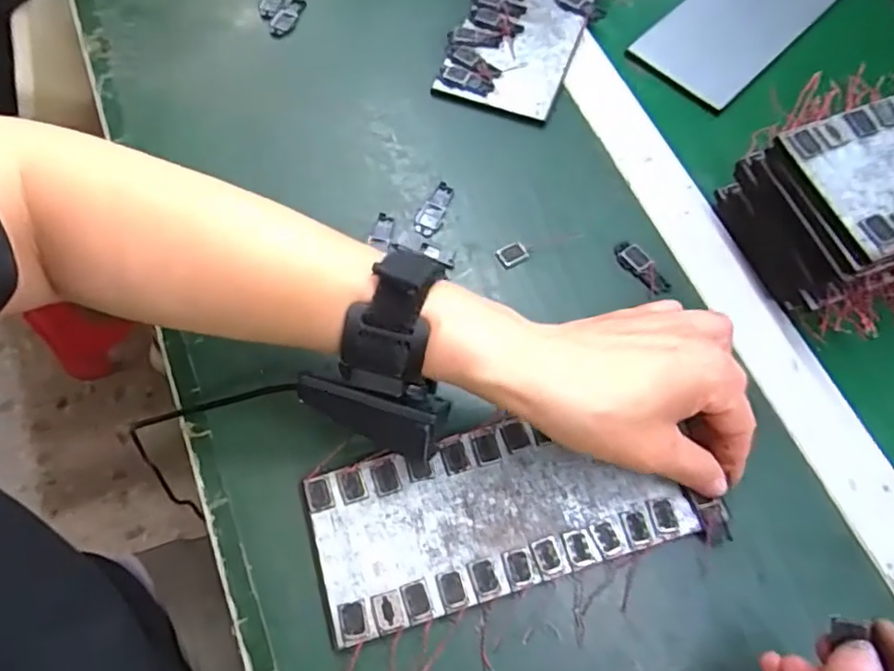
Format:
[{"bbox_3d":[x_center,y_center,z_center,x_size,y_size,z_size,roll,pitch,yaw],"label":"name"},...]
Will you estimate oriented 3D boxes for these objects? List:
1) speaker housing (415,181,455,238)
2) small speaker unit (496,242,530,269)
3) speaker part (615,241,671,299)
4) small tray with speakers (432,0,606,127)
[{"bbox_3d":[-0.008,-0.079,0.409,0.016,0.004,0.040,23,67,9],"label":"speaker housing"},{"bbox_3d":[0.040,-0.049,0.393,0.017,0.005,0.014,-27,69,-13],"label":"small speaker unit"},{"bbox_3d":[0.119,-0.041,0.393,0.017,0.004,0.040,-31,70,-14],"label":"speaker part"},{"bbox_3d":[0.063,-0.236,0.476,0.086,0.012,0.190,20,67,7],"label":"small tray with speakers"}]

